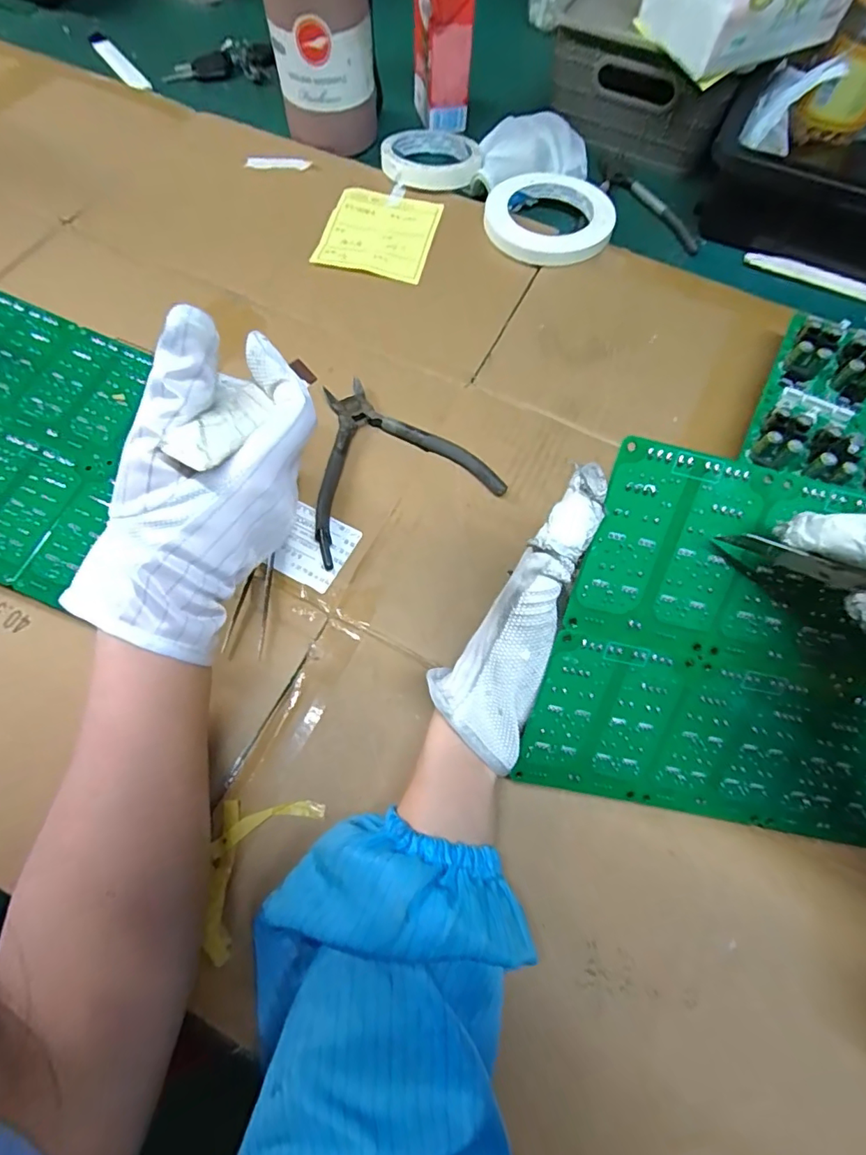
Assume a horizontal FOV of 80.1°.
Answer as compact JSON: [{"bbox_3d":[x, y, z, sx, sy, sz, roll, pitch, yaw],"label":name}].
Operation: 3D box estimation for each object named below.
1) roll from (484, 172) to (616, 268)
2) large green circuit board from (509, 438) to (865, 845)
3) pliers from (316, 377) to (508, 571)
[{"bbox_3d":[0.102,-0.328,0.468,0.114,0.019,0.107,0,67,-1],"label":"roll"},{"bbox_3d":[0.158,0.045,0.247,0.201,0.004,0.171,14,108,-4],"label":"large green circuit board"},{"bbox_3d":[-0.038,-0.088,0.367,0.132,0.014,0.129,-24,70,-11],"label":"pliers"}]

